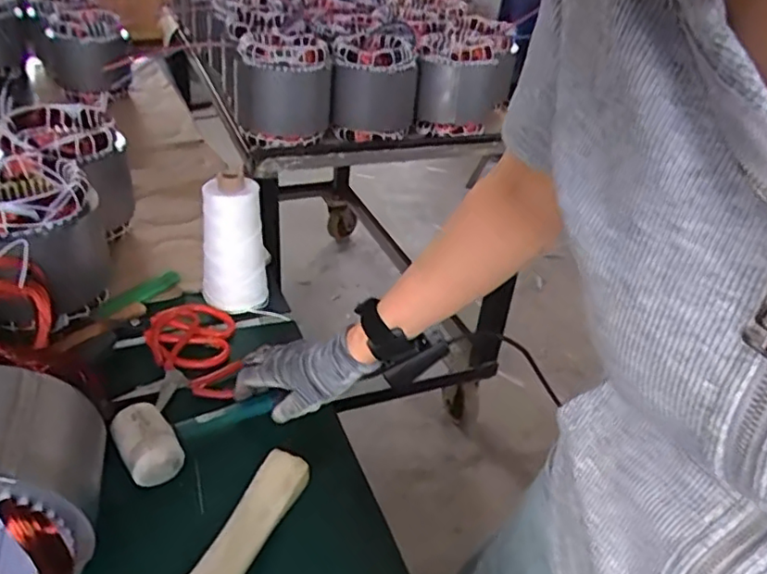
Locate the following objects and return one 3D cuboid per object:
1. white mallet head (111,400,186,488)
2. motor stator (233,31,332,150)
[{"bbox_3d":[-0.216,0.144,0.575,0.047,0.051,0.069,-22,43,-34],"label":"white mallet head"},{"bbox_3d":[-0.174,-0.341,1.082,0.155,0.141,0.168,-3,35,-13],"label":"motor stator"}]

